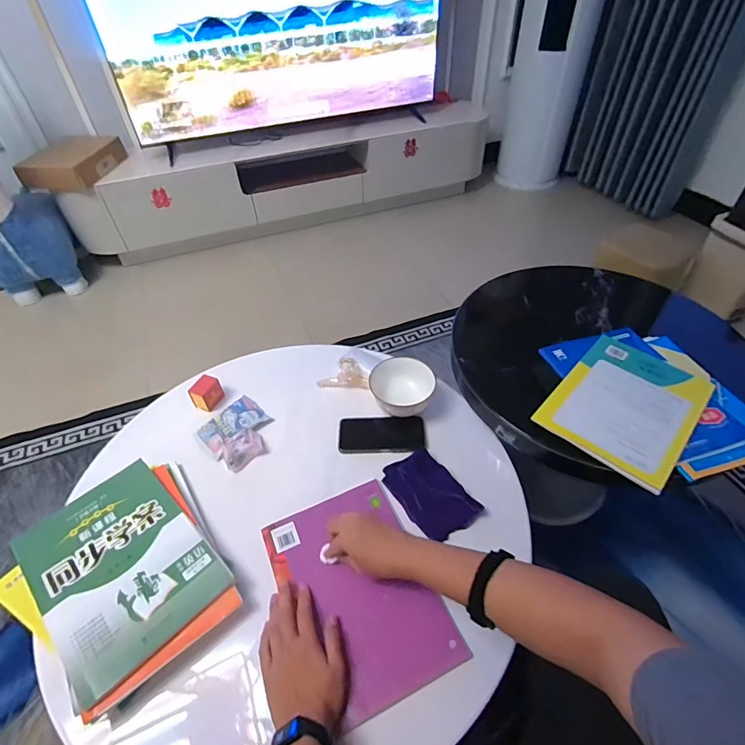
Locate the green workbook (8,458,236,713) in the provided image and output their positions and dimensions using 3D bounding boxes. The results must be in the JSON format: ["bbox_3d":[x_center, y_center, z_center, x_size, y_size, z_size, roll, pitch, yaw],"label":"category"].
[{"bbox_3d":[-0.374,0.278,0.629,0.287,0.017,0.208,35,57,30],"label":"green workbook"}]

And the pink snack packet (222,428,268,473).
[{"bbox_3d":[-0.241,0.140,0.796,0.074,0.040,0.062,-23,50,-19],"label":"pink snack packet"}]

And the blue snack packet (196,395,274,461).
[{"bbox_3d":[-0.276,0.101,0.840,0.089,0.022,0.129,32,55,28],"label":"blue snack packet"}]

